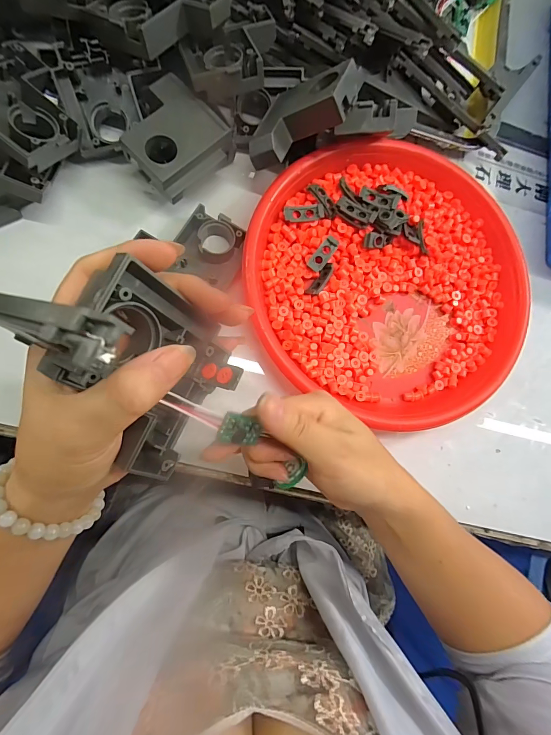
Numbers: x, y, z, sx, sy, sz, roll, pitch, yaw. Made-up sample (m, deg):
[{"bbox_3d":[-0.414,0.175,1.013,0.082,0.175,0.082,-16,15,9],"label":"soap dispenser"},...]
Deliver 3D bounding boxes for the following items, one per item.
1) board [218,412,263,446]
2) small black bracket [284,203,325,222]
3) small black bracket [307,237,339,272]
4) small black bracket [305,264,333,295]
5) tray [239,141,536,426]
[{"bbox_3d":[-0.018,0.033,0.192,0.026,0.004,0.018,14,108,-40],"label":"board"},{"bbox_3d":[0.025,-0.135,0.314,0.036,0.008,0.012,-8,84,-10],"label":"small black bracket"},{"bbox_3d":[0.042,-0.099,0.314,0.012,0.009,0.033,37,79,-2],"label":"small black bracket"},{"bbox_3d":[0.040,-0.076,0.315,0.010,0.007,0.032,37,79,-2],"label":"small black bracket"},{"bbox_3d":[0.101,-0.083,0.319,0.247,0.036,0.237,1,82,-9],"label":"tray"}]

